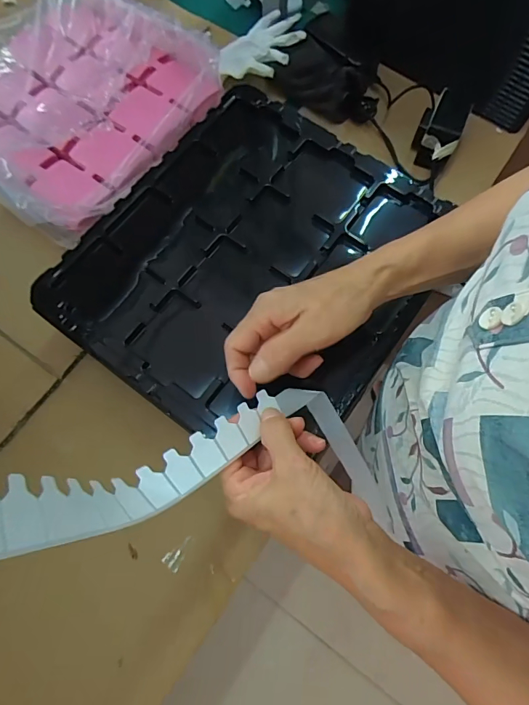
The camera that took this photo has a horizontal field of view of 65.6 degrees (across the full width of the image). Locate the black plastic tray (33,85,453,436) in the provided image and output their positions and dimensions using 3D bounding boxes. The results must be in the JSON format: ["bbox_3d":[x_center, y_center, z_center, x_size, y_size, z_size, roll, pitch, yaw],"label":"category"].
[{"bbox_3d":[-0.009,-0.099,0.452,0.331,0.035,0.370,35,75,11],"label":"black plastic tray"}]

